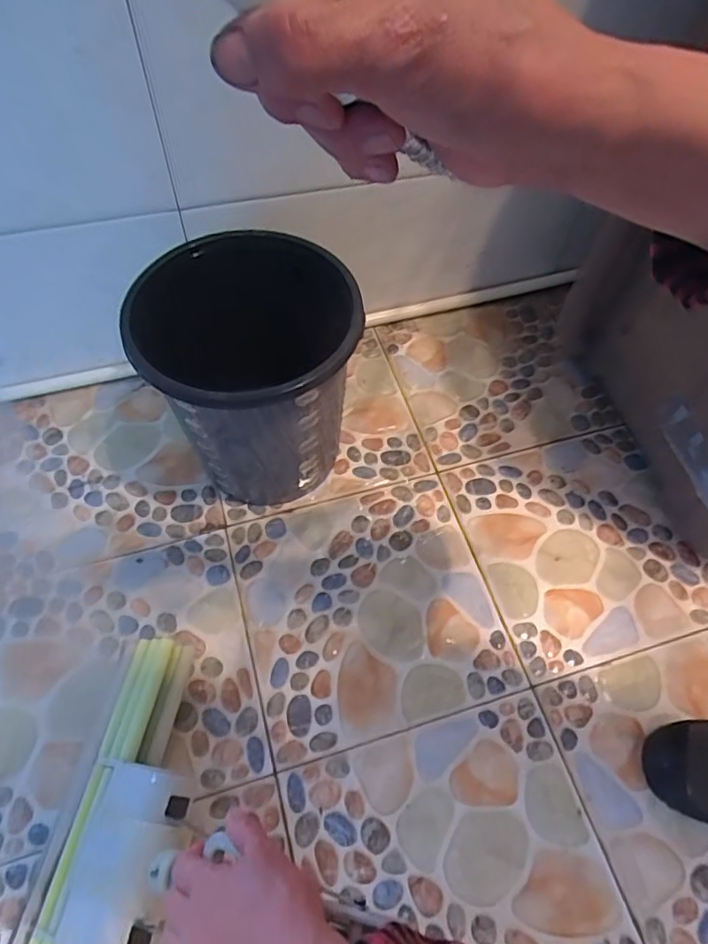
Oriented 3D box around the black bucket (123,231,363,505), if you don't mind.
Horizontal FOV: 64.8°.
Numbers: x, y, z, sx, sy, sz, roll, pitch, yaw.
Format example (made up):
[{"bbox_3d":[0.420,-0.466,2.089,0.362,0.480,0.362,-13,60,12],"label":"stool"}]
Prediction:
[{"bbox_3d":[-0.121,-0.099,0.701,0.246,0.279,0.240,1,61,-1],"label":"black bucket"}]

